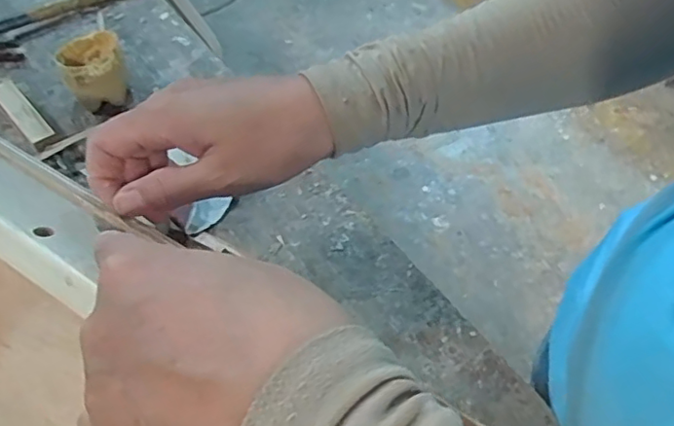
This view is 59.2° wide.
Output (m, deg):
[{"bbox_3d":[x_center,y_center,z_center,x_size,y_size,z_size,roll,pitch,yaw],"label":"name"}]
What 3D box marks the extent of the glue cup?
[{"bbox_3d":[-0.215,-0.125,0.529,0.051,0.054,0.053,1,51,-1],"label":"glue cup"}]

